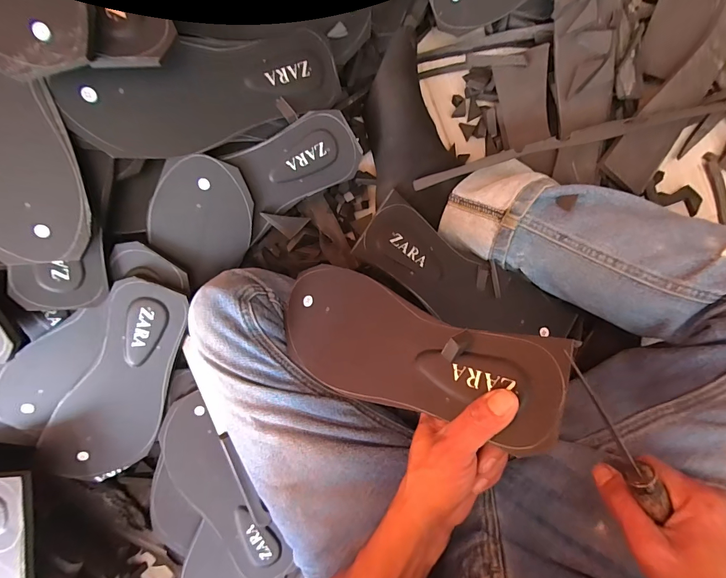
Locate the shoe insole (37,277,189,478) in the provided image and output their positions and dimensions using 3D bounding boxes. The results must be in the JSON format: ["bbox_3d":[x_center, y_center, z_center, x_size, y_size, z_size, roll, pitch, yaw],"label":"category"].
[{"bbox_3d":[-0.265,0.108,0.399,0.103,0.022,0.248,27,100,-18],"label":"shoe insole"}]

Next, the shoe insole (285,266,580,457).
[{"bbox_3d":[0.025,0.049,0.290,0.241,0.006,0.096,19,86,32],"label":"shoe insole"}]

